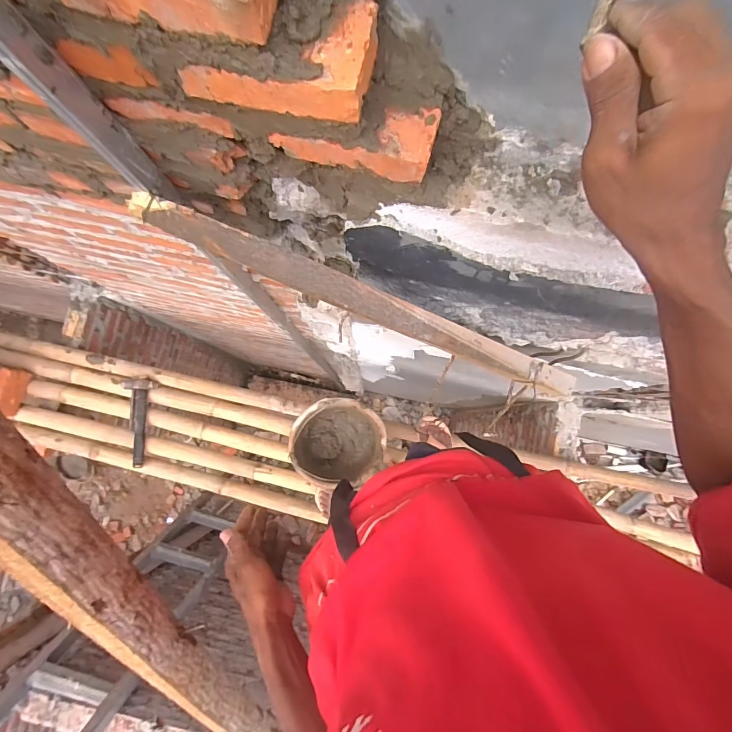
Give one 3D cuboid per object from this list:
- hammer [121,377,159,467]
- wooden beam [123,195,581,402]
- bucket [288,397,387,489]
[{"bbox_3d":[-0.821,0.199,1.428,0.133,0.027,0.315,1,82,2],"label":"hammer"},{"bbox_3d":[0.033,-0.077,0.601,0.724,0.057,0.046,21,83,-17],"label":"wooden beam"},{"bbox_3d":[-0.087,0.249,1.322,0.281,0.191,0.277,0,82,1],"label":"bucket"}]

